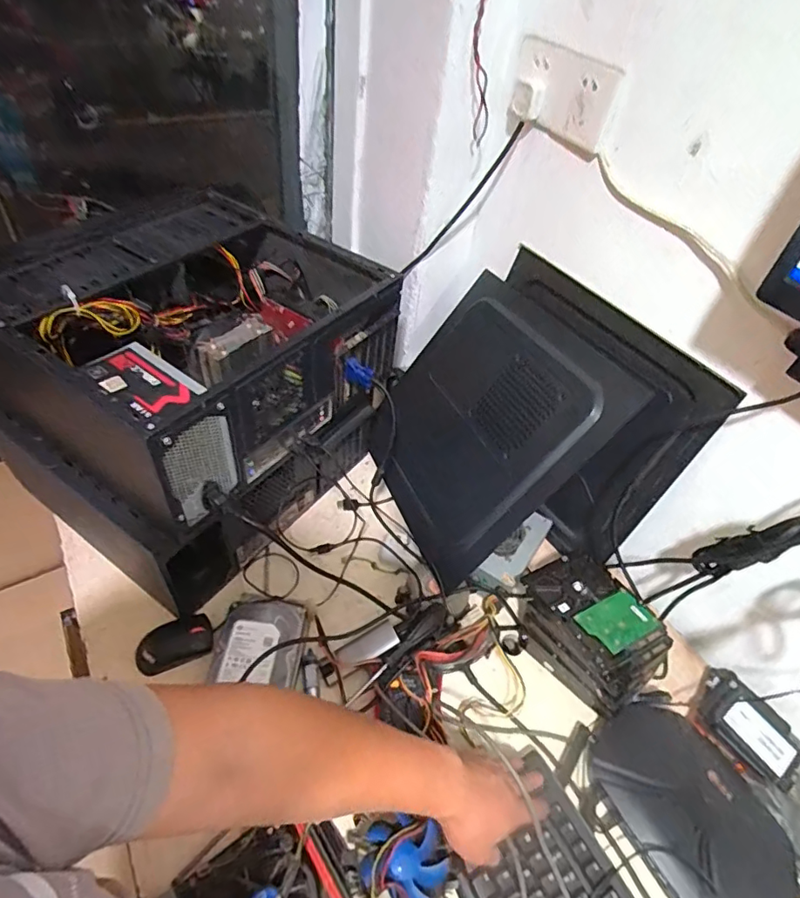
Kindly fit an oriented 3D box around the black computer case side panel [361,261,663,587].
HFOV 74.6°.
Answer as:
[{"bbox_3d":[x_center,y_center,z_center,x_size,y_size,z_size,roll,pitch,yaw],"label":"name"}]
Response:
[{"bbox_3d":[0.108,-0.047,0.800,0.020,0.364,0.391,25,23,-42],"label":"black computer case side panel"}]

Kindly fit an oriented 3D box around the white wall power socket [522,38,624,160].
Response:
[{"bbox_3d":[0.195,-0.425,0.641,0.031,0.096,0.148,-32,58,-30],"label":"white wall power socket"}]

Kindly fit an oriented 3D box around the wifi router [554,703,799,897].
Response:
[{"bbox_3d":[0.327,0.423,0.605,0.180,0.042,0.240,-17,52,-21],"label":"wifi router"}]

